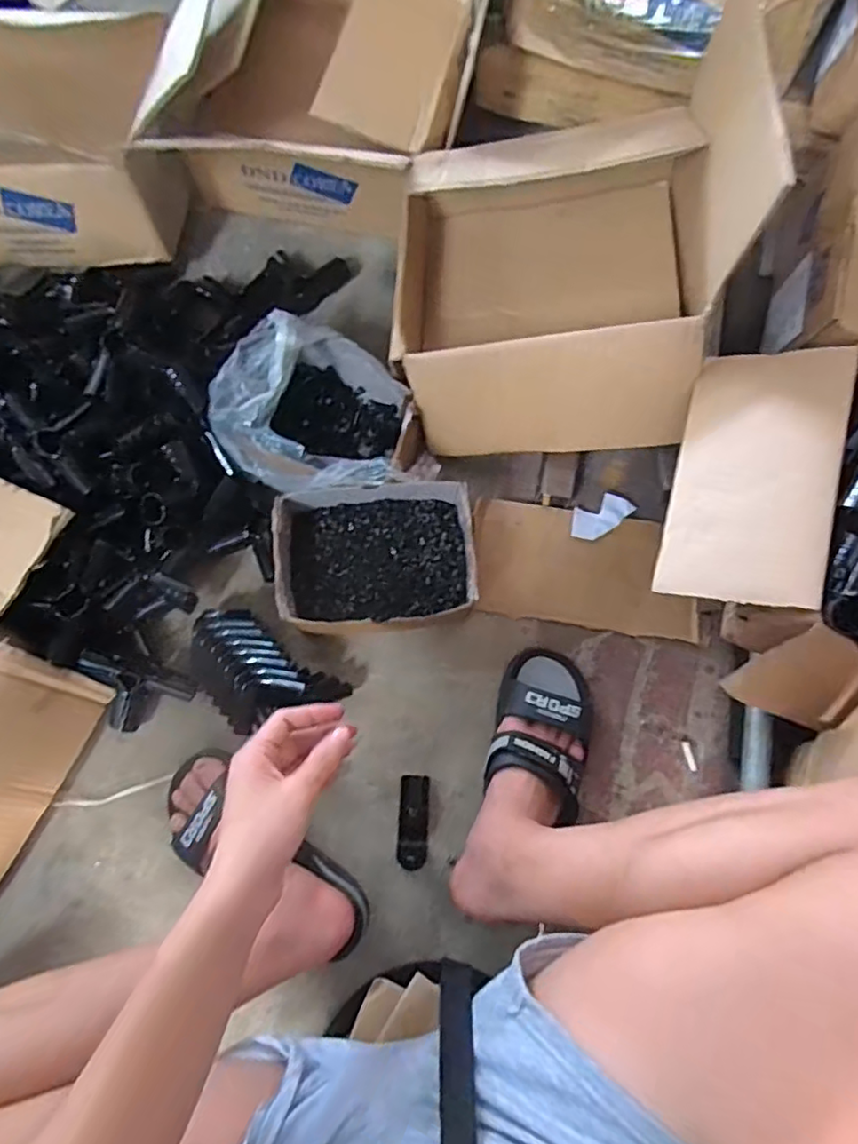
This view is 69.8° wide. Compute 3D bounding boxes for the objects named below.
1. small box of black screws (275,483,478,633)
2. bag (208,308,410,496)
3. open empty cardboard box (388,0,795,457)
[{"bbox_3d":[-0.059,-0.011,0.686,0.202,0.083,0.149,-7,76,-3],"label":"small box of black screws"},{"bbox_3d":[-0.128,-0.178,0.714,0.207,0.139,0.195,12,76,2],"label":"bag"},{"bbox_3d":[0.131,-0.349,0.652,0.325,0.282,0.364,5,76,0],"label":"open empty cardboard box"}]

